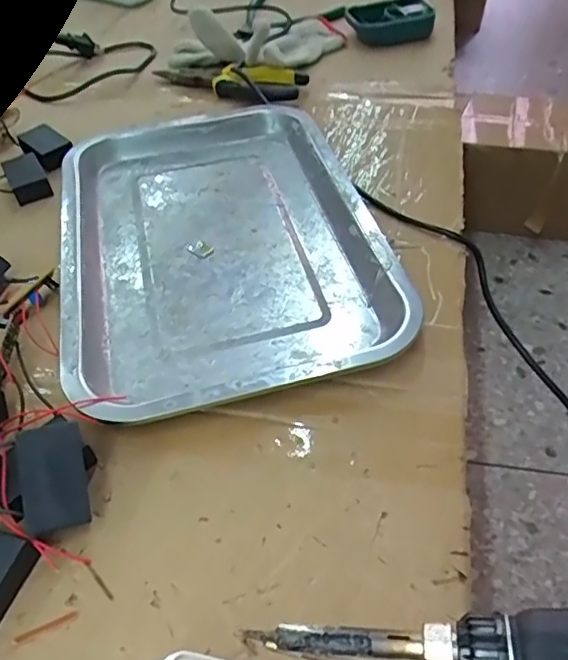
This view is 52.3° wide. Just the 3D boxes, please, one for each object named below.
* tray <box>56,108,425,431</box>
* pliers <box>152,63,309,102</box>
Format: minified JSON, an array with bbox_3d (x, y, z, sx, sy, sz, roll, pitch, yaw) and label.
[{"bbox_3d":[-0.052,-0.075,0.415,0.205,0.020,0.310,-14,49,-9],"label":"tray"},{"bbox_3d":[-0.062,-0.257,0.586,0.163,0.020,0.061,15,51,16],"label":"pliers"}]

